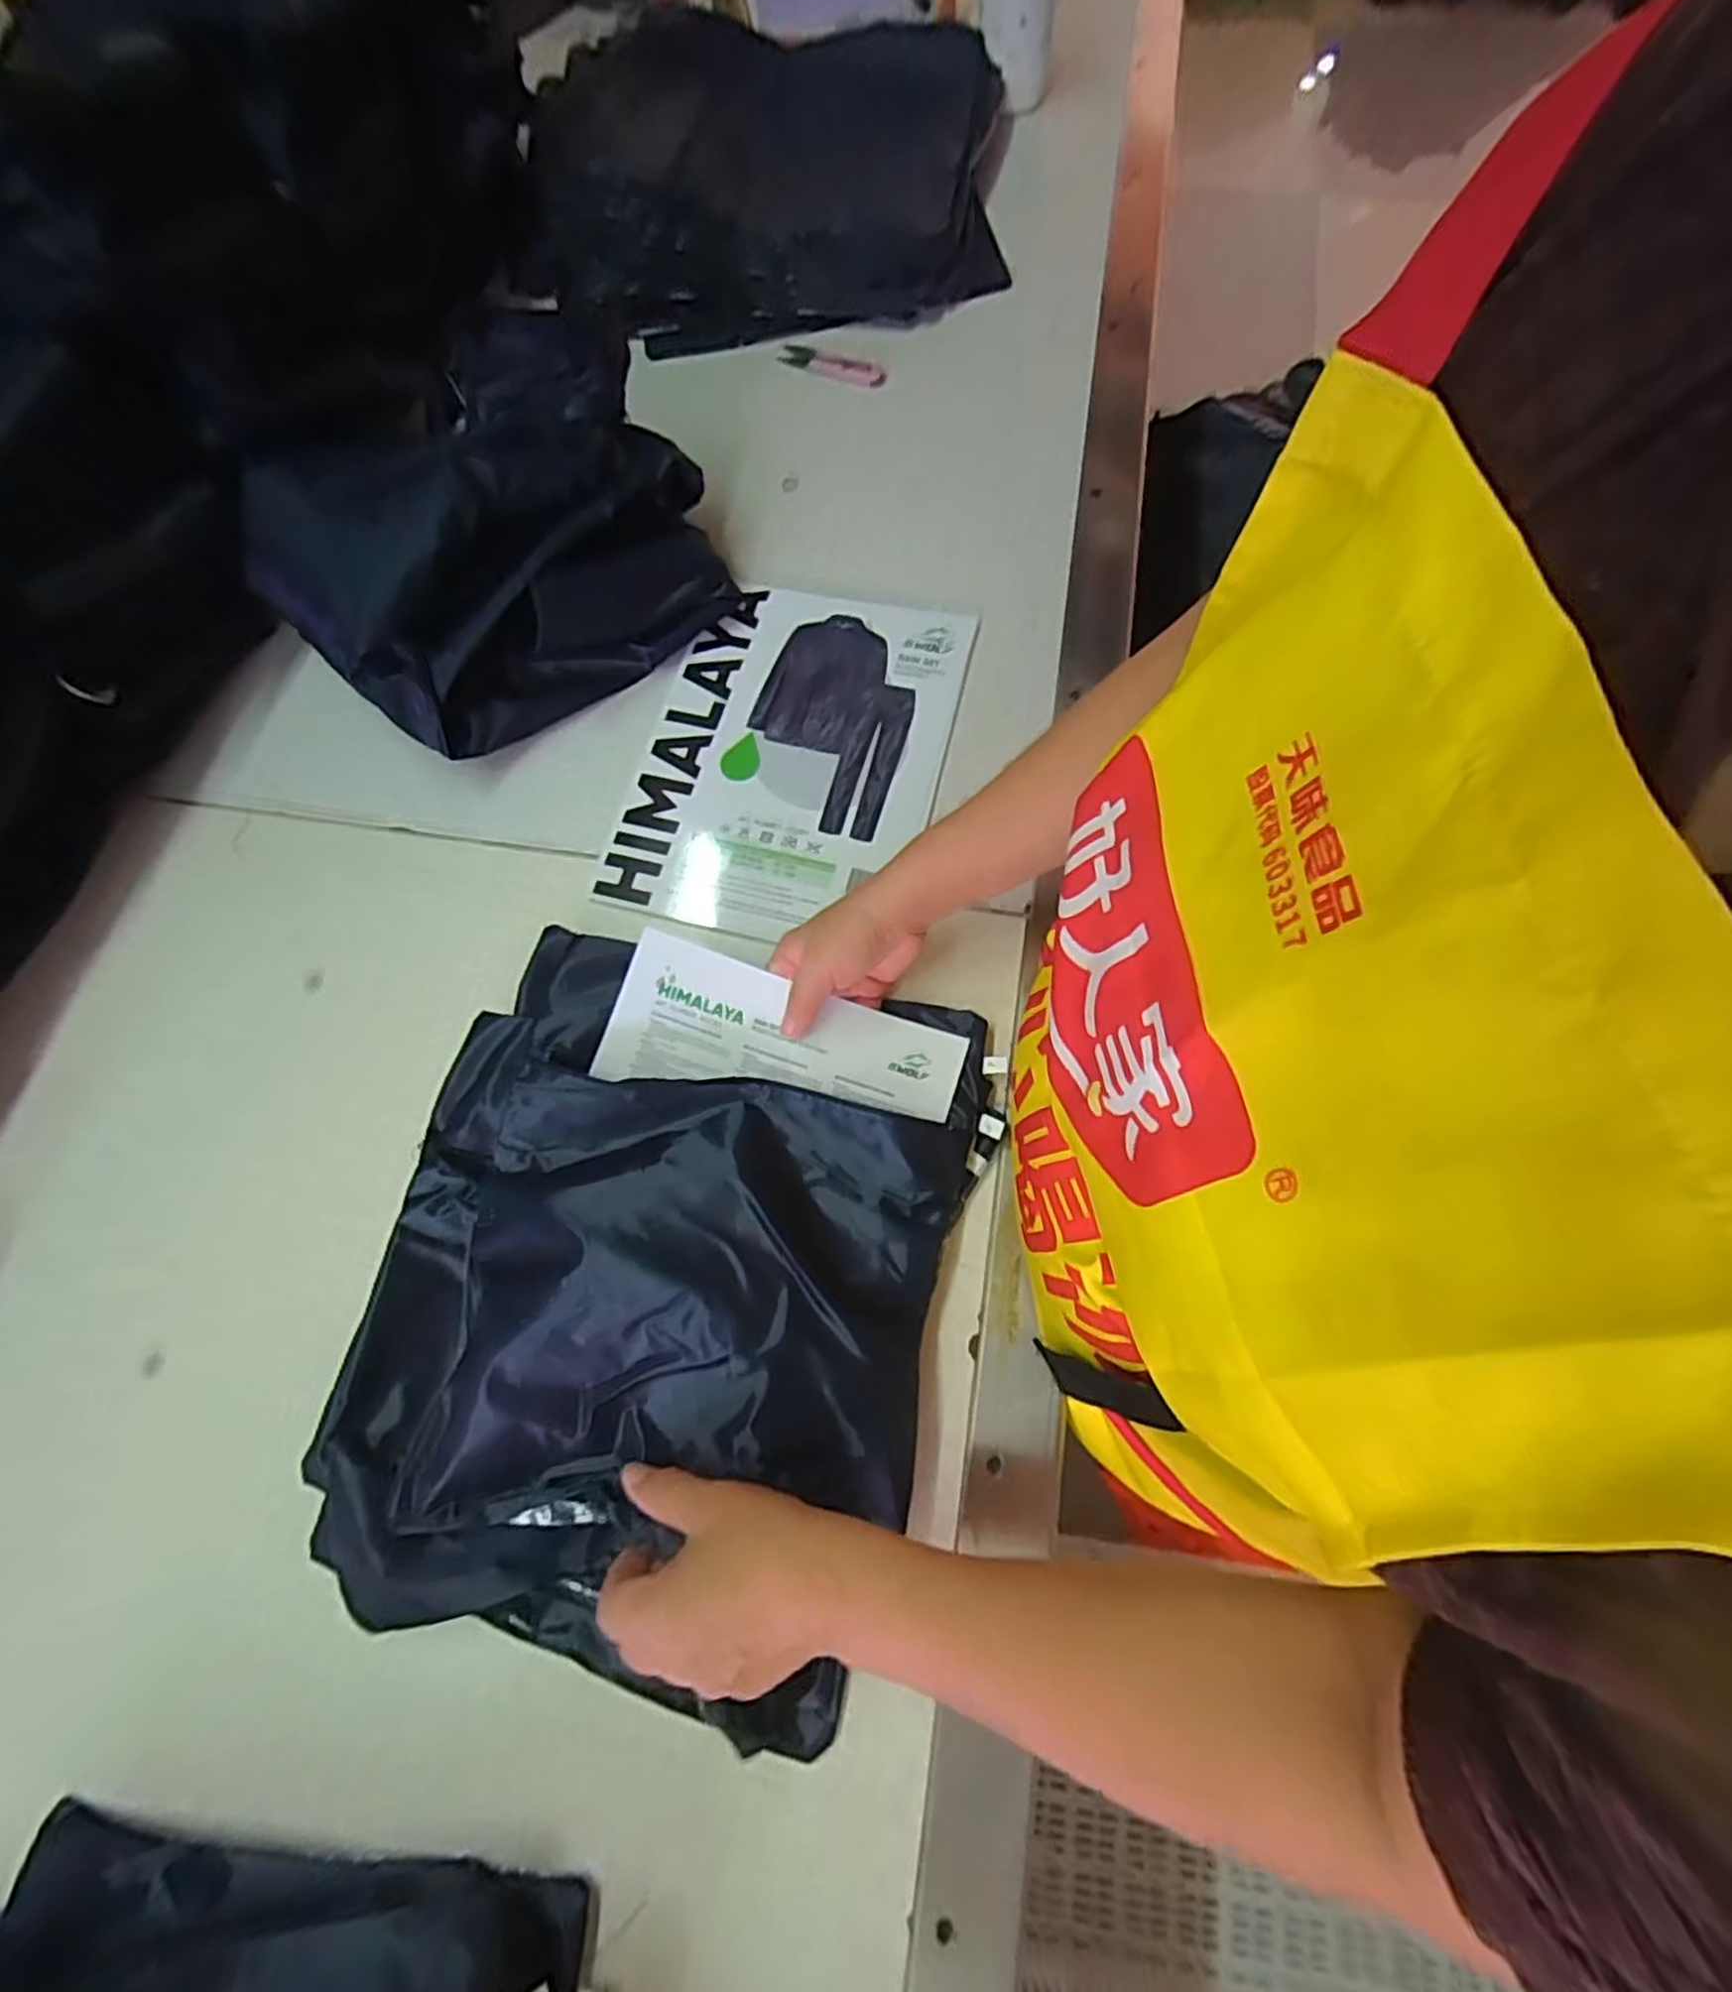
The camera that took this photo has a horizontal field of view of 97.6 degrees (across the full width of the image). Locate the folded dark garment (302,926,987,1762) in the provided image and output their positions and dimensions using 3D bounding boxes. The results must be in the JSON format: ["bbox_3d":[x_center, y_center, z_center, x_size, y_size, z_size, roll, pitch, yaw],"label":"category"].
[{"bbox_3d":[-0.120,0.154,0.413,0.307,0.043,0.363,13,73,6],"label":"folded dark garment"}]

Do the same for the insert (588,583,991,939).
[{"bbox_3d":[-0.055,-0.180,0.553,0.220,0.011,0.285,13,73,5],"label":"insert"}]

